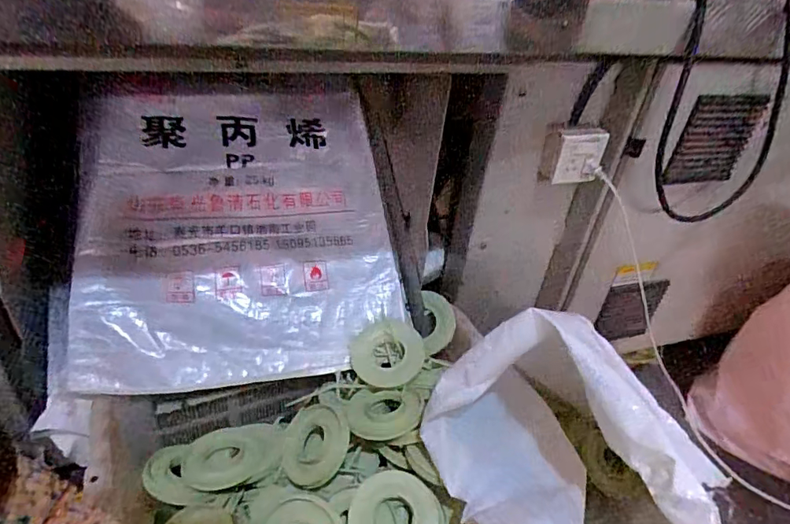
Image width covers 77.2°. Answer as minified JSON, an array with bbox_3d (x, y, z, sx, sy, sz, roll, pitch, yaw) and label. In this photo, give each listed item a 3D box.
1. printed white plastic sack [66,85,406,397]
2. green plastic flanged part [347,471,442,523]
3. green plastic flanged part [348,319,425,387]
[{"bbox_3d":[-0.283,-0.085,0.921,0.573,0.100,0.598,-5,76,-15],"label":"printed white plastic sack"},{"bbox_3d":[-0.003,0.387,0.761,0.133,0.040,0.115,-22,60,-6],"label":"green plastic flanged part"},{"bbox_3d":[-0.014,0.169,0.907,0.128,0.018,0.123,0,58,2],"label":"green plastic flanged part"}]

